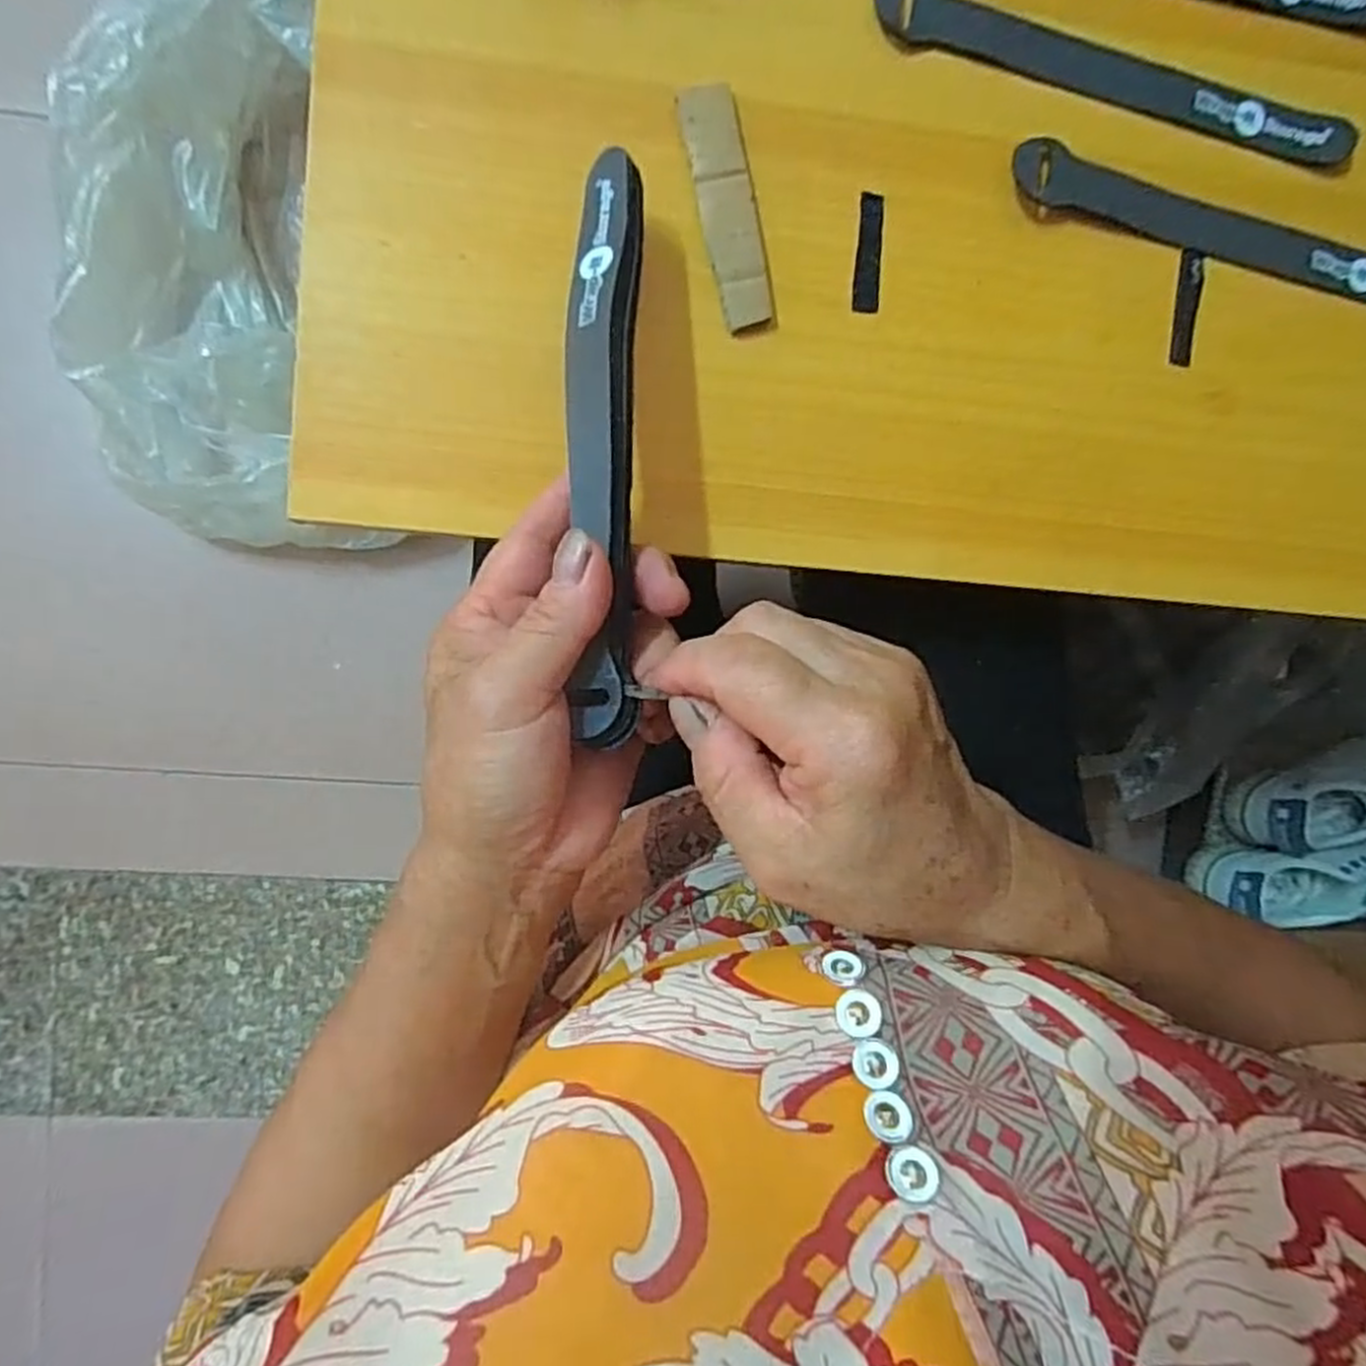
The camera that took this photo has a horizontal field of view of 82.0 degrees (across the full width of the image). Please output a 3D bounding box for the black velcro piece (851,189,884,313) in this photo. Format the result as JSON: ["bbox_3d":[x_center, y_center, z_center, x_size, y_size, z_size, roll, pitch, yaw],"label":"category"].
[{"bbox_3d":[0.072,-0.166,0.304,0.010,0.004,0.043,2,93,-5],"label":"black velcro piece"}]

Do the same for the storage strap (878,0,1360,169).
[{"bbox_3d":[0.168,-0.234,0.305,0.192,0.008,0.021,14,92,-6],"label":"storage strap"}]

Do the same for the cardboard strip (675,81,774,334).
[{"bbox_3d":[0.017,-0.177,0.293,0.021,0.004,0.084,-13,97,-4],"label":"cardboard strip"}]

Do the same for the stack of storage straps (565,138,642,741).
[{"bbox_3d":[-0.025,-0.080,0.251,0.023,0.015,0.195,0,81,-5],"label":"stack of storage straps"}]

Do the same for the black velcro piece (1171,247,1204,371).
[{"bbox_3d":[0.201,-0.150,0.314,0.009,0.004,0.044,4,96,3],"label":"black velcro piece"}]

